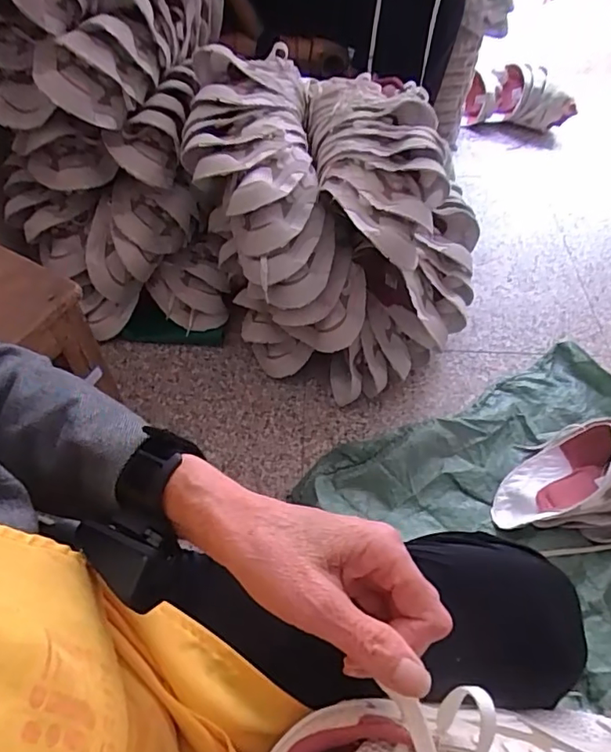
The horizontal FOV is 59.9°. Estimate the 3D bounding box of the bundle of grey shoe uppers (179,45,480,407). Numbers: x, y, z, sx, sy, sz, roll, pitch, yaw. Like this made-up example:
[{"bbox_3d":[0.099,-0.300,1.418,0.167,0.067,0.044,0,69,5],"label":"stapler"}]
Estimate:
[{"bbox_3d":[0.032,-0.208,0.830,0.428,0.389,0.321,-5,53,-5],"label":"bundle of grey shoe uppers"}]

